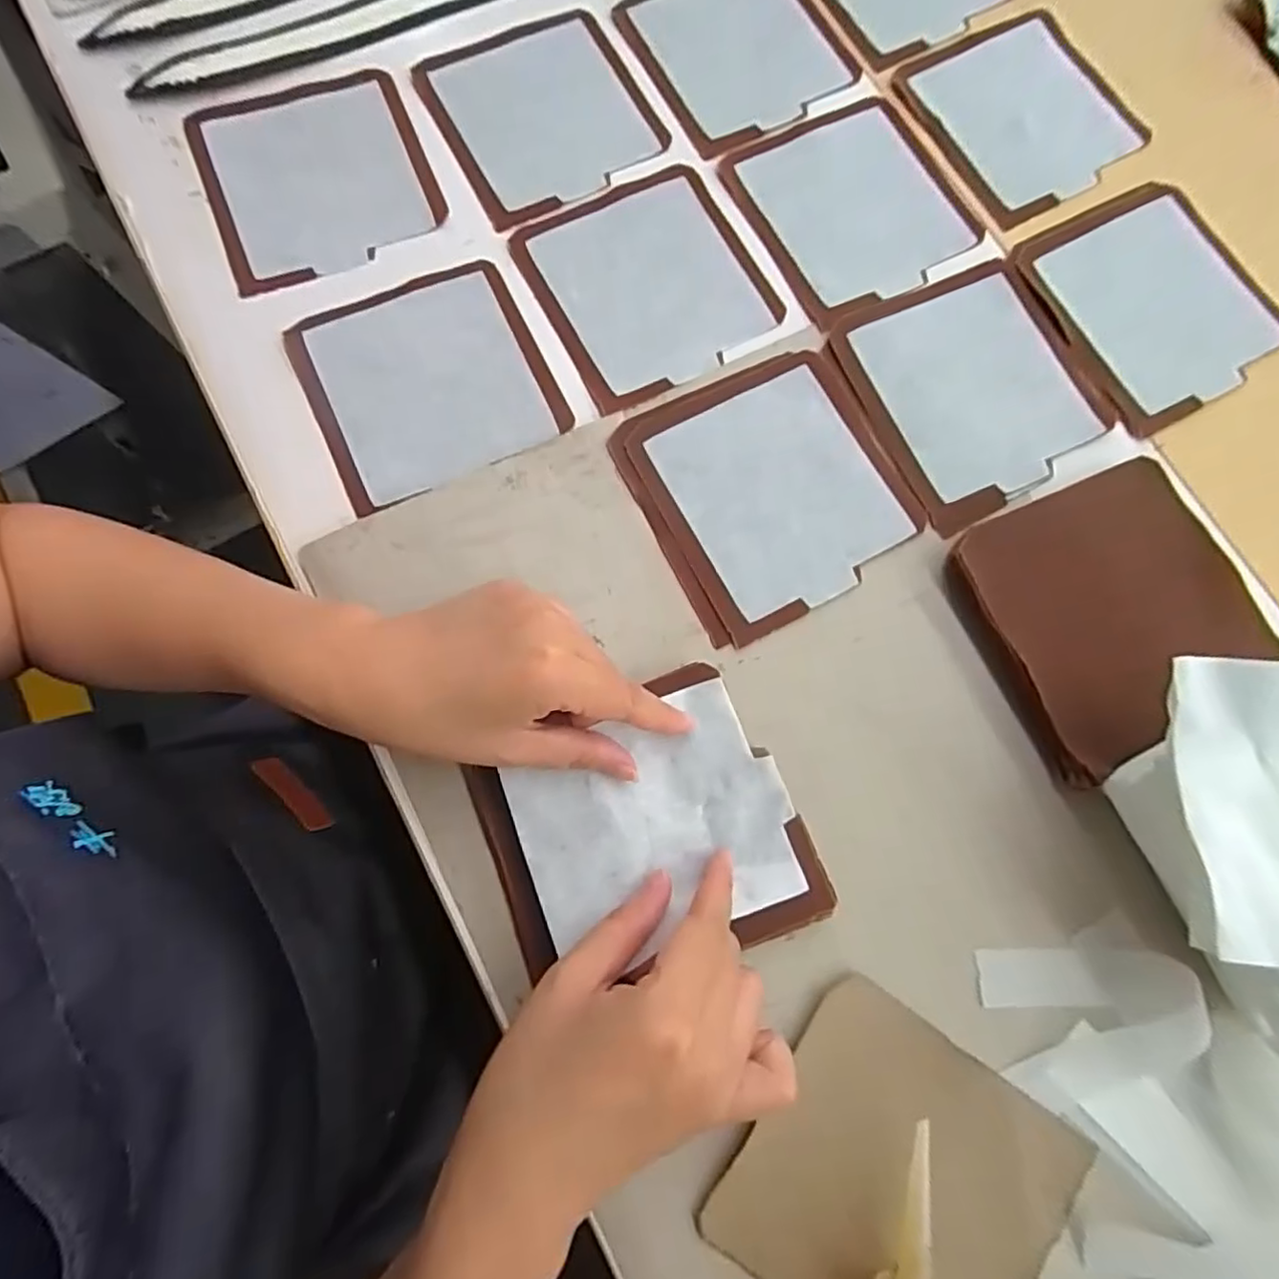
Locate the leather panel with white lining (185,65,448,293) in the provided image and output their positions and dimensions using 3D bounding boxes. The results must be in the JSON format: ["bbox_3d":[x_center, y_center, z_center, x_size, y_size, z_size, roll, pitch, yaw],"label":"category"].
[{"bbox_3d":[-0.194,-0.279,0.390,0.128,0.009,0.128,-22,82,-9],"label":"leather panel with white lining"}]

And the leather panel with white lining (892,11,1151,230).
[{"bbox_3d":[0.245,-0.338,0.410,0.122,0.009,0.129,-30,81,-7],"label":"leather panel with white lining"}]

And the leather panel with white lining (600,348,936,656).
[{"bbox_3d":[0.072,-0.083,0.352,0.135,0.004,0.136,-27,79,-6],"label":"leather panel with white lining"}]

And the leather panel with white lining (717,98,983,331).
[{"bbox_3d":[0.129,-0.268,0.393,0.113,0.008,0.129,-25,80,-7],"label":"leather panel with white lining"}]

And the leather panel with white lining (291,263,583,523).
[{"bbox_3d":[-0.118,-0.145,0.364,0.127,0.010,0.124,-25,80,-7],"label":"leather panel with white lining"}]

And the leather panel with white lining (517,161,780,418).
[{"bbox_3d":[0.006,-0.211,0.381,0.124,0.005,0.129,-27,80,-7],"label":"leather panel with white lining"}]

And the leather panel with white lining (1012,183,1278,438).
[{"bbox_3d":[0.310,-0.203,0.388,0.122,0.005,0.136,-26,80,-7],"label":"leather panel with white lining"}]

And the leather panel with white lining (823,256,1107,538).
[{"bbox_3d":[0.192,-0.145,0.371,0.122,0.005,0.139,-24,79,-5],"label":"leather panel with white lining"}]

